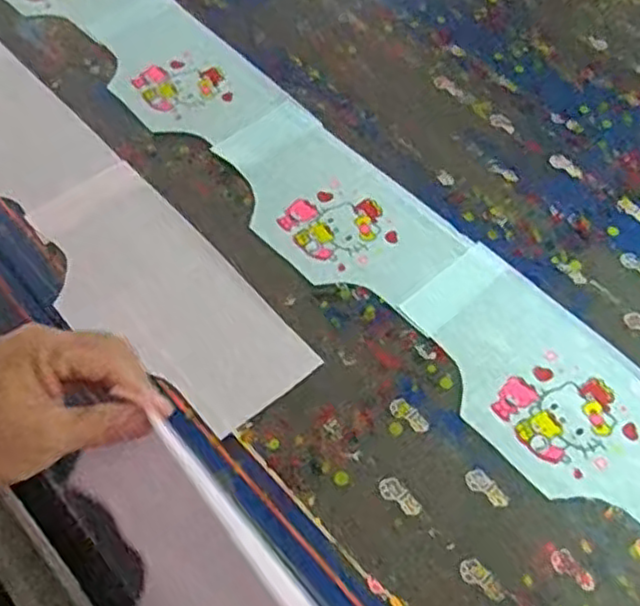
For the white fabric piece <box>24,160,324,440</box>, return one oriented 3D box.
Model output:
[{"bbox_3d":[-0.138,-0.008,0.592,0.126,0.009,0.276,-39,70,-18],"label":"white fabric piece"}]

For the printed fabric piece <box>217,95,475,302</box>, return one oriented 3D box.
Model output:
[{"bbox_3d":[0.005,-0.093,0.649,0.134,0.004,0.247,-37,65,-21],"label":"printed fabric piece"}]

